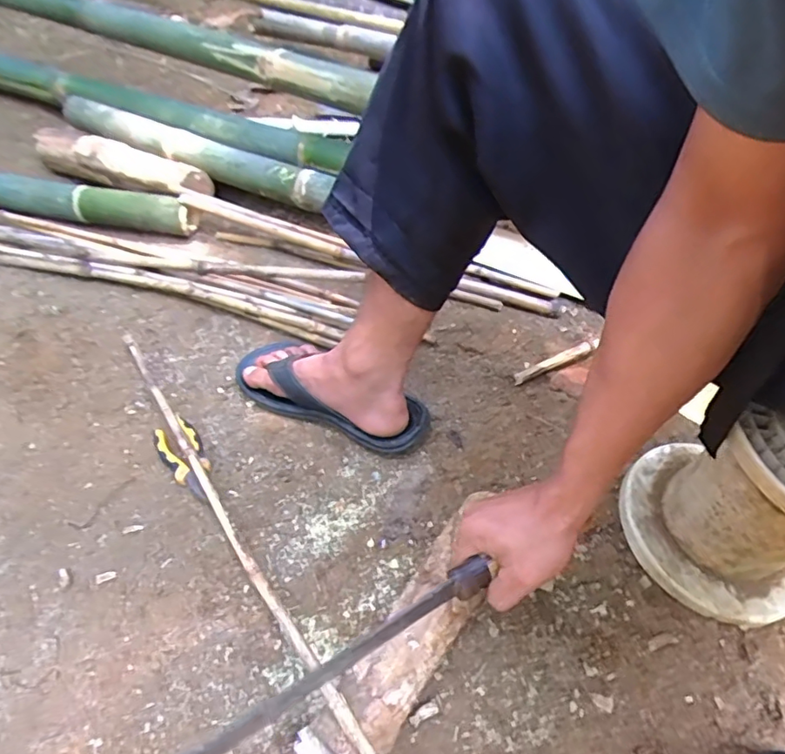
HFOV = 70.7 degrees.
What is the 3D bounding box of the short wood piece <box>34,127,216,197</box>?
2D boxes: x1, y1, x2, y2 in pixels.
[{"bbox_3d":[-0.538,-0.417,1.058,0.481,0.058,0.093,27,54,19],"label":"short wood piece"}]

